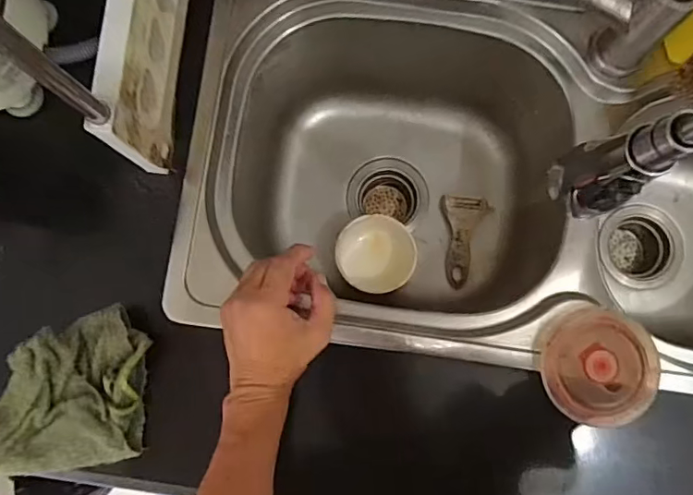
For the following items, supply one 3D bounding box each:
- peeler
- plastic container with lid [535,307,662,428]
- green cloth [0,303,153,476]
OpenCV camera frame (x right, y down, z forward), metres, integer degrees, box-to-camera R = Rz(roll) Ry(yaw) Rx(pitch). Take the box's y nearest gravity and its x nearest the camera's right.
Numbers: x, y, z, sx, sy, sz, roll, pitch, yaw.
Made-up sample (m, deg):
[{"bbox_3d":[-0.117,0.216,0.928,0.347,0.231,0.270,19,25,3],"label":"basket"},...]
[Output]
[{"bbox_3d":[0.160,-0.010,0.681,0.061,0.029,0.124,-2,83,1],"label":"peeler"},{"bbox_3d":[0.225,0.106,0.471,0.103,0.038,0.099,-7,83,0],"label":"plastic container with lid"},{"bbox_3d":[-0.243,0.122,0.442,0.132,0.019,0.136,6,86,-21],"label":"green cloth"}]

